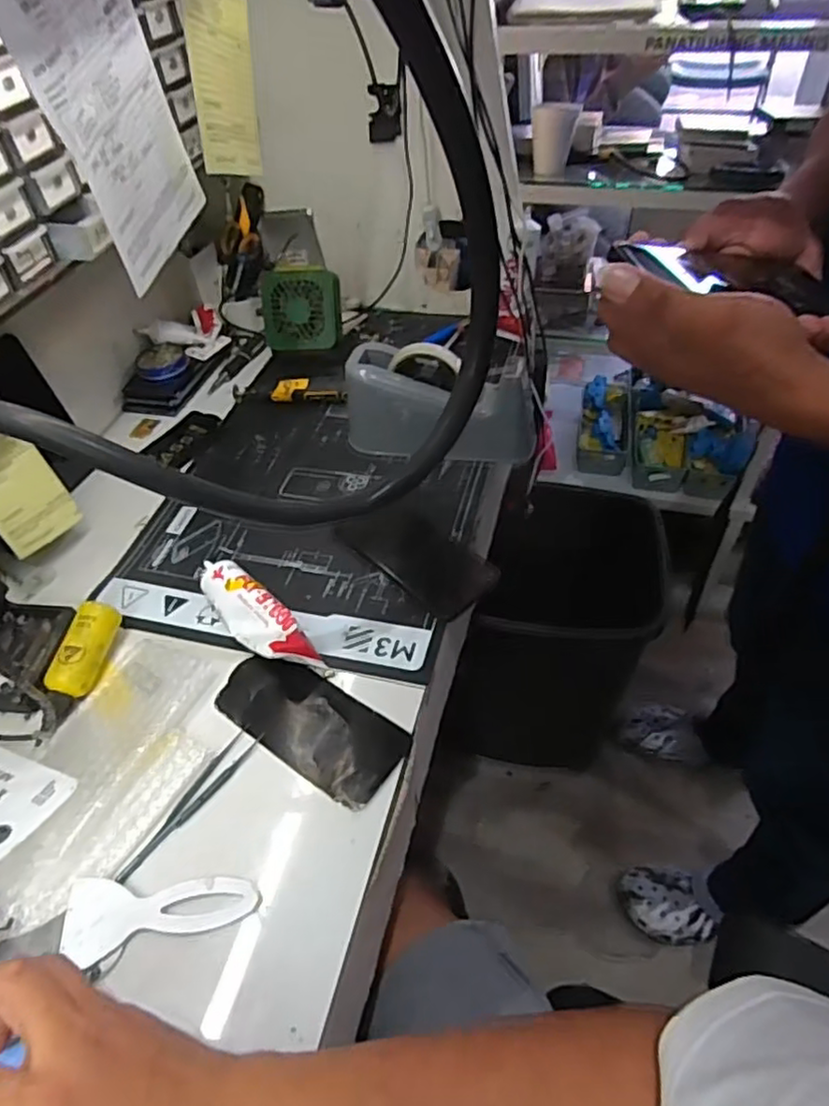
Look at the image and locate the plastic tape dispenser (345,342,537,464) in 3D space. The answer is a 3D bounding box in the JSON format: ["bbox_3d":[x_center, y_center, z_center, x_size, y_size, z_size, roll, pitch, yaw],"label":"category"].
[{"bbox_3d":[0.027,-0.156,0.710,0.207,0.098,0.075,10,50,13],"label":"plastic tape dispenser"}]

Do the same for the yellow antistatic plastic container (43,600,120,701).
[{"bbox_3d":[-0.284,0.083,0.556,0.035,0.032,0.082,2,49,6],"label":"yellow antistatic plastic container"}]

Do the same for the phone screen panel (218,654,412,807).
[{"bbox_3d":[-0.085,0.133,0.522,0.157,0.006,0.073,28,56,25],"label":"phone screen panel"}]

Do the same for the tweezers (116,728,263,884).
[{"bbox_3d":[-0.160,0.182,0.479,0.021,0.006,0.129,22,54,21],"label":"tweezers"}]

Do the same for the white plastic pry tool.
[{"bbox_3d":[-0.168,0.241,0.428,0.123,0.011,0.049,-2,49,3],"label":"white plastic pry tool"}]

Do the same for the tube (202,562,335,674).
[{"bbox_3d":[-0.139,0.056,0.572,0.045,0.034,0.159,-36,55,-24],"label":"tube"}]

